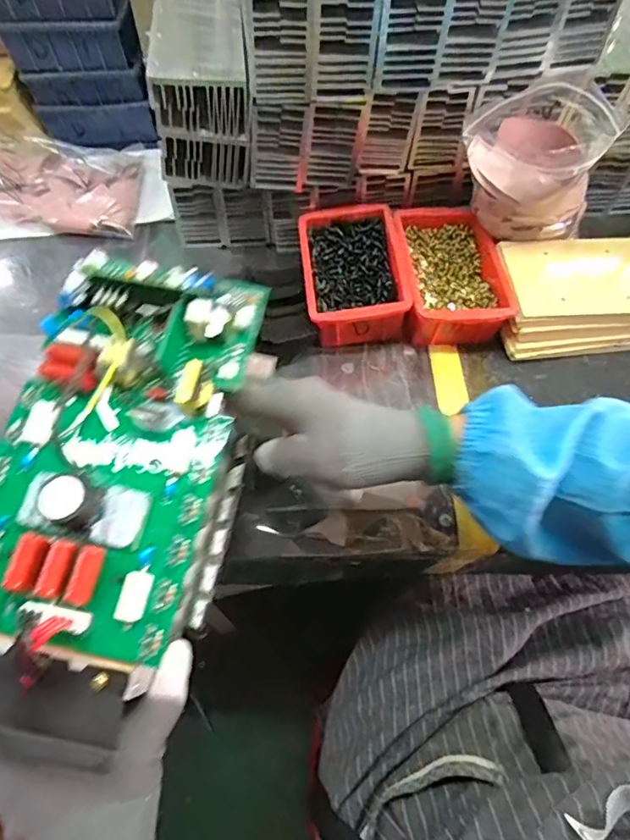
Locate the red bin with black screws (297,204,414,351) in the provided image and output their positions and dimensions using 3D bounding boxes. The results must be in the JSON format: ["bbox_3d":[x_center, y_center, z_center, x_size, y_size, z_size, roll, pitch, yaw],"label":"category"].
[{"bbox_3d":[0.037,-0.149,0.528,0.099,0.061,0.144,-4,61,-6],"label":"red bin with black screws"}]

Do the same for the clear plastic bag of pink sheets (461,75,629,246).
[{"bbox_3d":[0.210,-0.240,0.489,0.124,0.120,0.113,28,65,14],"label":"clear plastic bag of pink sheets"}]

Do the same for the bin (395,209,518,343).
[{"bbox_3d":[0.135,-0.143,0.527,0.098,0.061,0.153,-5,62,-4],"label":"bin"}]

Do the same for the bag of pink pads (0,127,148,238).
[{"bbox_3d":[-0.319,-0.278,0.604,0.226,0.046,0.140,1,61,-3],"label":"bag of pink pads"}]

